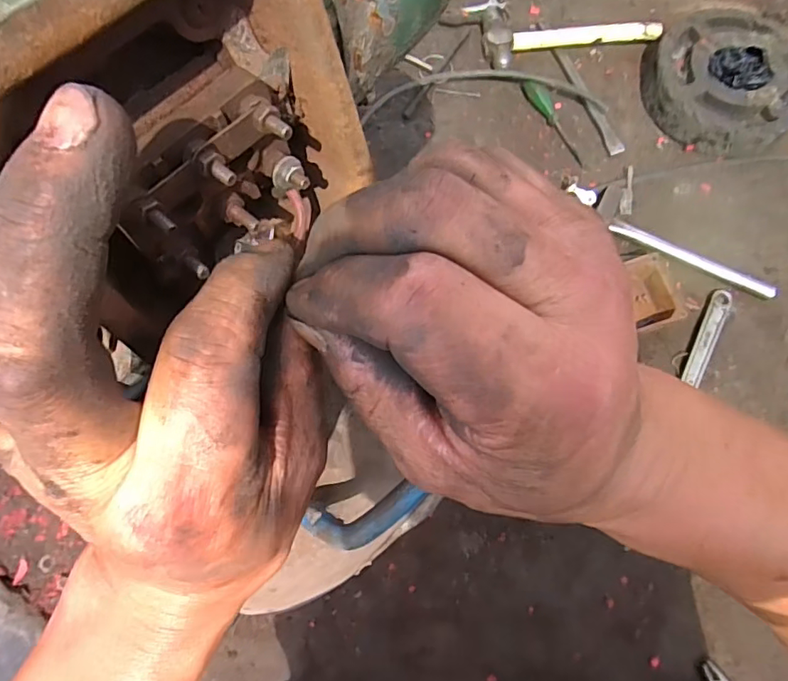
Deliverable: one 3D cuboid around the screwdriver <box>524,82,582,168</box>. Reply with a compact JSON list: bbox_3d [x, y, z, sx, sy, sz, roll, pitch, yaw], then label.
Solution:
[{"bbox_3d":[0.261,-0.353,0.842,0.021,0.030,0.166,-29,75,-11],"label":"screwdriver"}]

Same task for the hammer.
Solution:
[{"bbox_3d":[0.291,-0.506,0.887,0.303,0.045,0.117,0,71,-3],"label":"hammer"}]

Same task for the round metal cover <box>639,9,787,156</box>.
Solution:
[{"bbox_3d":[0.543,-0.423,0.848,0.259,0.082,0.250,-31,75,-12],"label":"round metal cover"}]

